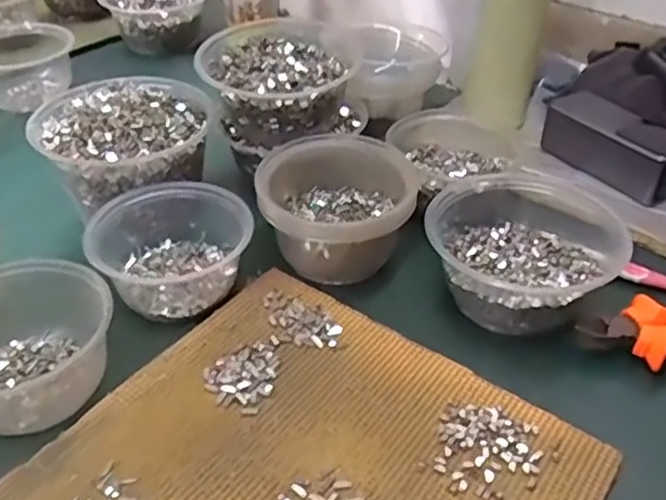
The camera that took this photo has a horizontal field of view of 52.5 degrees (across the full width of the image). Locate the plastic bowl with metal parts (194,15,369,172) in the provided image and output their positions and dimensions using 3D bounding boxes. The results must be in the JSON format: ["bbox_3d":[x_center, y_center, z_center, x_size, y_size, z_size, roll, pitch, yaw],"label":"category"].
[{"bbox_3d":[-0.041,-0.139,0.597,0.135,0.077,0.144,1,39,-1],"label":"plastic bowl with metal parts"}]

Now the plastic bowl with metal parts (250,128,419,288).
[{"bbox_3d":[0.005,-0.031,0.513,0.108,0.069,0.112,1,39,-1],"label":"plastic bowl with metal parts"}]

